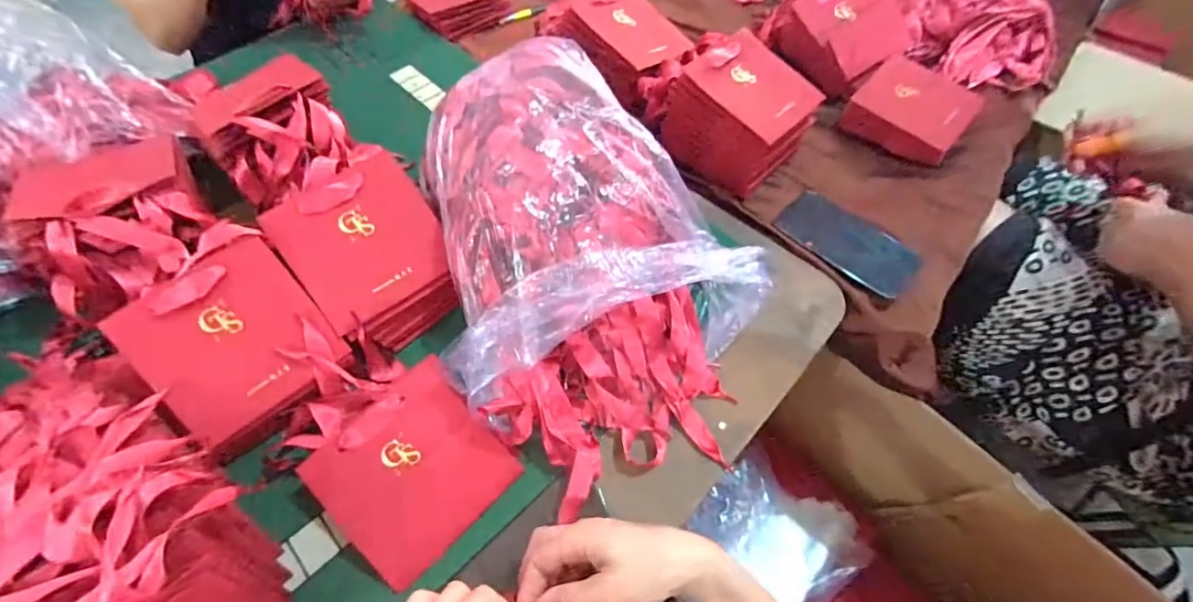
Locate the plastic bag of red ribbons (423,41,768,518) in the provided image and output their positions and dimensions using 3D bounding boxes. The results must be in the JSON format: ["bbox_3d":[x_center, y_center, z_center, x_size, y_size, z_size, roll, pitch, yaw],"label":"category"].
[{"bbox_3d":[-0.018,-0.063,0.516,0.283,0.166,0.444,-18,59,-12],"label":"plastic bag of red ribbons"}]

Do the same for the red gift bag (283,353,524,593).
[{"bbox_3d":[-0.168,0.144,0.461,0.142,0.012,0.158,-38,81,-22],"label":"red gift bag"}]

